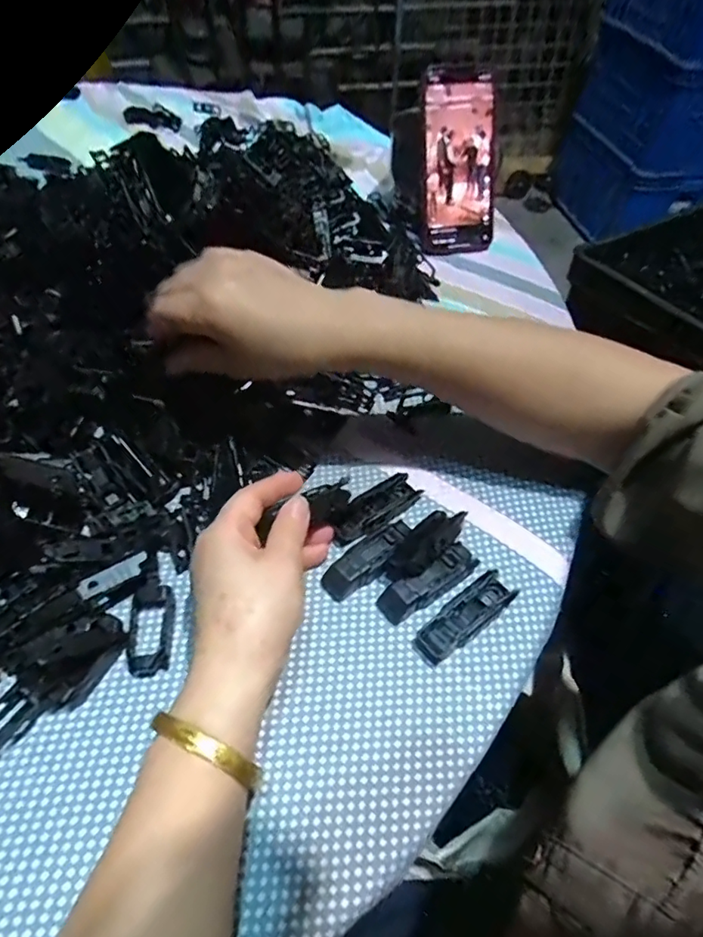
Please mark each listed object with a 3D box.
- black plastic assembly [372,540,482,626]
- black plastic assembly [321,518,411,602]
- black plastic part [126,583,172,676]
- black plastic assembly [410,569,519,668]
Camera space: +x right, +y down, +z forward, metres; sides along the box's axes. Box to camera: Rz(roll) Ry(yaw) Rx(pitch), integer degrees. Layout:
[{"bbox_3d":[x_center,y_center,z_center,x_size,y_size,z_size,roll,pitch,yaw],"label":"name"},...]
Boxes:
[{"bbox_3d":[0.047,0.066,0.321,0.066,0.012,0.021,-27,58,-20],"label":"black plastic assembly"},{"bbox_3d":[0.012,0.054,0.328,0.063,0.014,0.020,-33,60,-23],"label":"black plastic assembly"},{"bbox_3d":[-0.113,0.088,0.302,0.023,0.012,0.051,-4,53,-4],"label":"black plastic part"},{"bbox_3d":[0.066,0.084,0.310,0.070,0.009,0.021,-33,60,-23],"label":"black plastic assembly"}]

